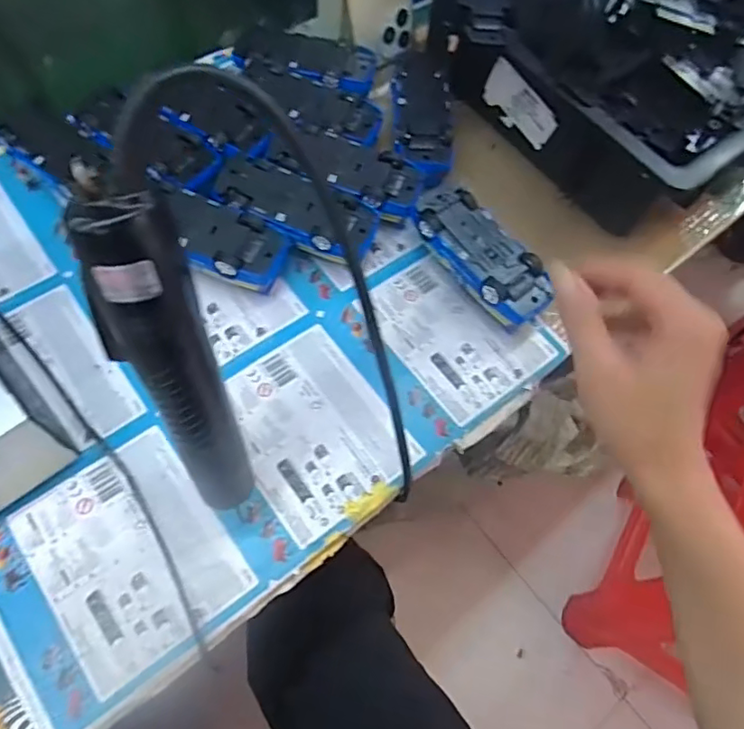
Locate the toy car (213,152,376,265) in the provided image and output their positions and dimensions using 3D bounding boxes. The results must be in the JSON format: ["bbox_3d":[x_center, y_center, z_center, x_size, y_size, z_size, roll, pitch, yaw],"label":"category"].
[{"bbox_3d":[-0.063,-0.119,0.462,0.131,0.046,0.060,23,65,7],"label":"toy car"}]

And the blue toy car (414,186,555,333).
[{"bbox_3d":[0.086,-0.082,0.454,0.055,0.043,0.125,-37,72,-19],"label":"blue toy car"}]

